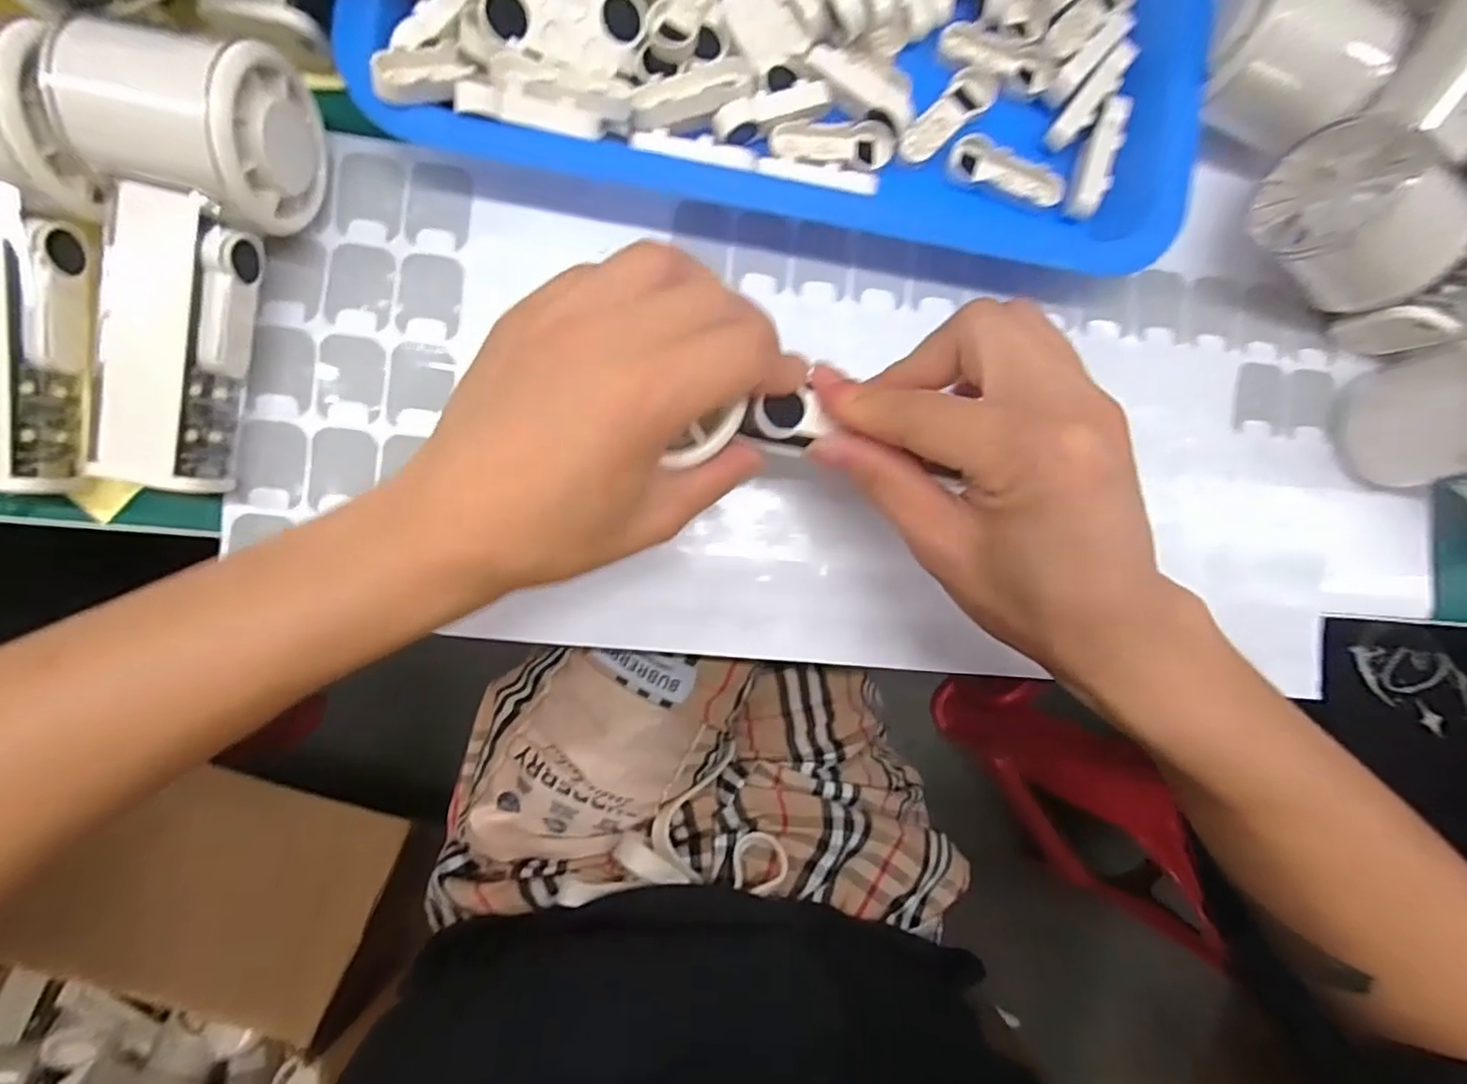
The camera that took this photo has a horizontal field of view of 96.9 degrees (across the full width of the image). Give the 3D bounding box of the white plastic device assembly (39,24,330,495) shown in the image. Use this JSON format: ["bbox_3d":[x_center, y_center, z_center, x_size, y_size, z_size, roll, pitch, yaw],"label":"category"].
[{"bbox_3d":[-0.196,-0.097,0.225,0.058,0.058,0.153,16,87,-6],"label":"white plastic device assembly"}]

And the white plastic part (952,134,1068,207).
[{"bbox_3d":[0.117,-0.157,0.279,0.050,0.009,0.017,24,86,-5],"label":"white plastic part"}]

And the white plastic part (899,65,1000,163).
[{"bbox_3d":[0.091,-0.181,0.278,0.018,0.008,0.051,43,85,-4],"label":"white plastic part"}]

